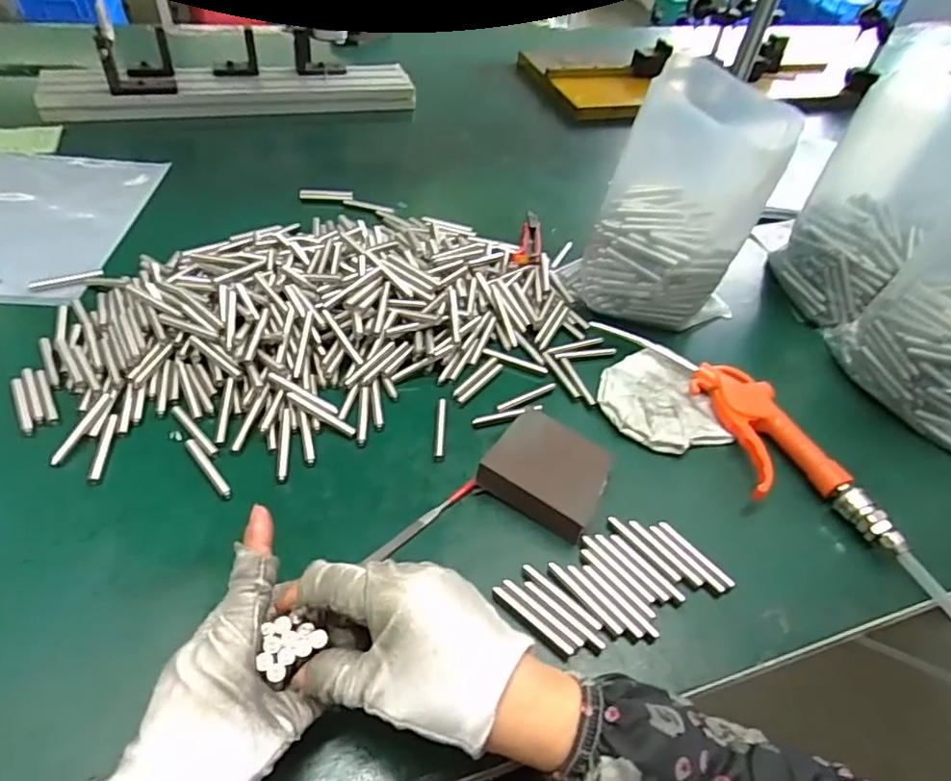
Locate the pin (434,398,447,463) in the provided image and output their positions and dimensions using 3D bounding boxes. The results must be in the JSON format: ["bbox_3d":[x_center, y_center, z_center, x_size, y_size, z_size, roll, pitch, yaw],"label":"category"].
[{"bbox_3d":[-0.026,0.028,0.454,0.008,0.004,0.061,4,45,-3],"label":"pin"}]

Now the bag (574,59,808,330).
[{"bbox_3d":[0.178,-0.157,0.522,0.144,0.203,0.099,14,45,7],"label":"bag"}]

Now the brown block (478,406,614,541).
[{"bbox_3d":[0.051,0.056,0.412,0.076,0.031,0.072,30,49,22],"label":"brown block"}]

